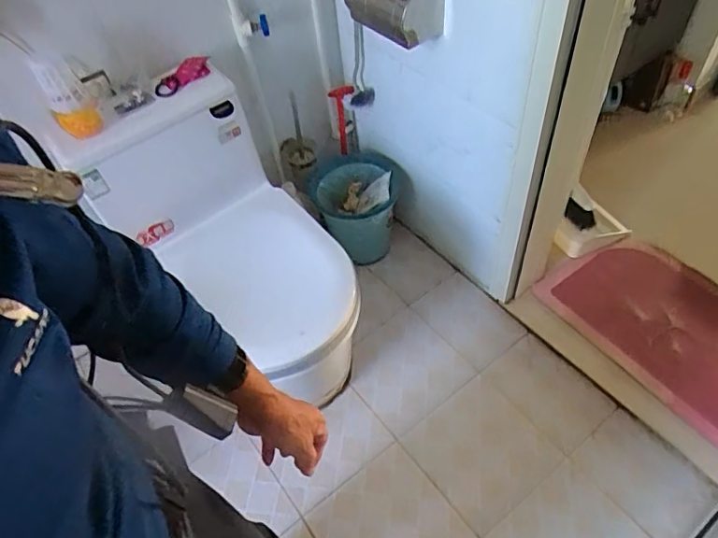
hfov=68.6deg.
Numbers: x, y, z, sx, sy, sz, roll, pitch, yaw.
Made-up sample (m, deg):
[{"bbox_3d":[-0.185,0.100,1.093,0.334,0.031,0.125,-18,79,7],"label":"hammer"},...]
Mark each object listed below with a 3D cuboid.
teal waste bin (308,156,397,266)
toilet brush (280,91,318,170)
[{"bbox_3d":[0.009,-0.196,1.672,0.276,0.245,0.255,-3,53,4],"label":"teal waste bin"},{"bbox_3d":[-0.188,-0.409,1.597,0.104,0.232,0.085,0,28,6],"label":"toilet brush"}]

